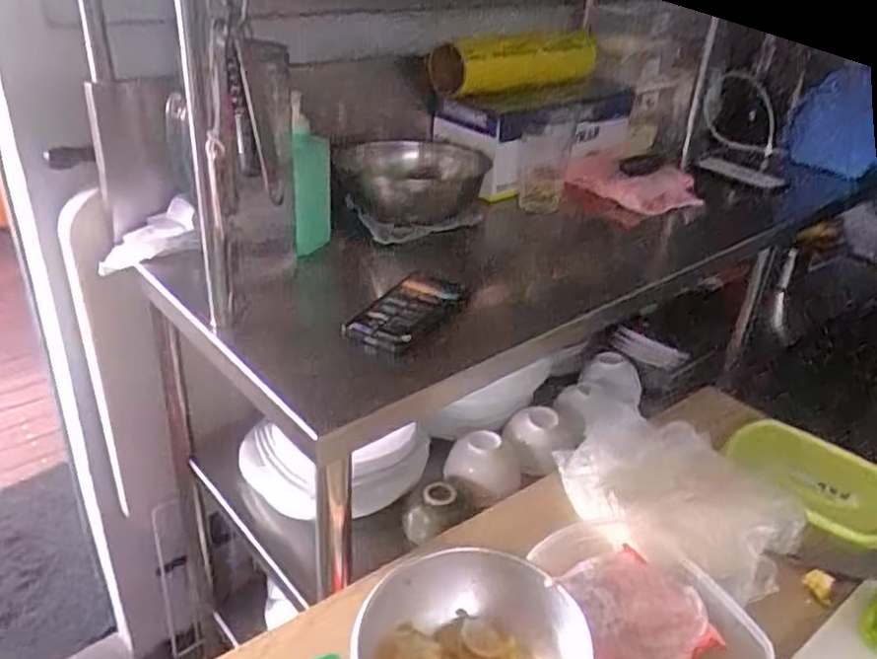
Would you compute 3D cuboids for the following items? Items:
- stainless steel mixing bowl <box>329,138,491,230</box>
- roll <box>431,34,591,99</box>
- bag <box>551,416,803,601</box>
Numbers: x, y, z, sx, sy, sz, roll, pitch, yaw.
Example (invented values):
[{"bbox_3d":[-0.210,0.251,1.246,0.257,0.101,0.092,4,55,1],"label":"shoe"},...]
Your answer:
[{"bbox_3d":[-0.035,-0.233,1.119,0.212,0.077,0.221,5,30,1],"label":"stainless steel mixing bowl"},{"bbox_3d":[0.137,-0.465,1.254,0.066,0.093,0.446,29,38,36],"label":"roll"},{"bbox_3d":[0.266,0.167,0.782,0.236,0.040,0.195,25,36,31],"label":"bag"}]

